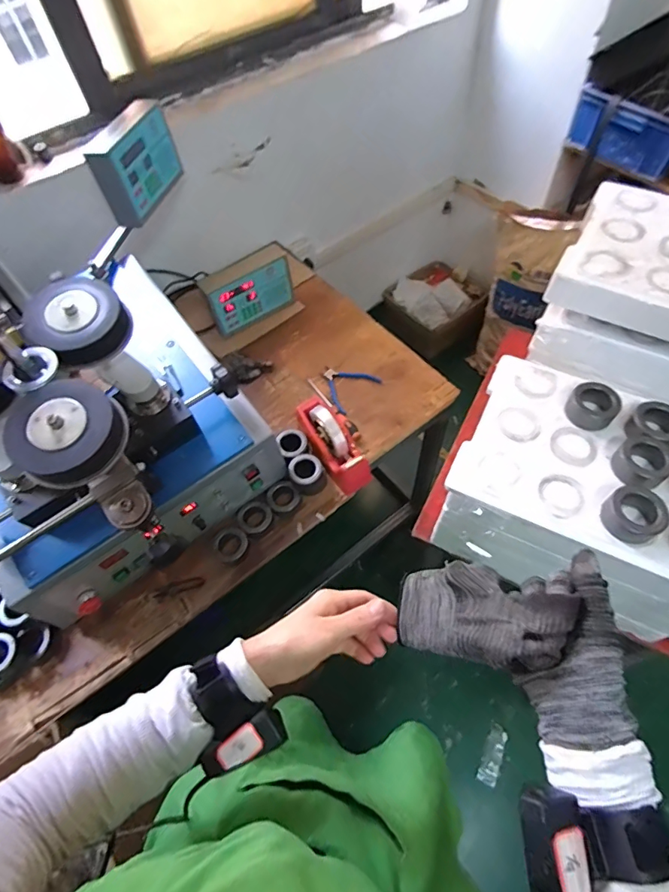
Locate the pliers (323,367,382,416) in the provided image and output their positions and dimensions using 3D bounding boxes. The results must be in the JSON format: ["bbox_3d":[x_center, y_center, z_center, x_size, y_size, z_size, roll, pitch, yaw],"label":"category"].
[{"bbox_3d":[0.024,-0.151,1.088,0.134,0.009,0.127,-41,65,-18],"label":"pliers"}]

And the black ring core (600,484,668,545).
[{"bbox_3d":[0.388,0.088,0.587,0.068,0.030,0.067,-2,59,3],"label":"black ring core"}]

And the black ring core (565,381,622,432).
[{"bbox_3d":[0.388,-0.061,0.682,0.069,0.036,0.058,33,67,21],"label":"black ring core"}]

